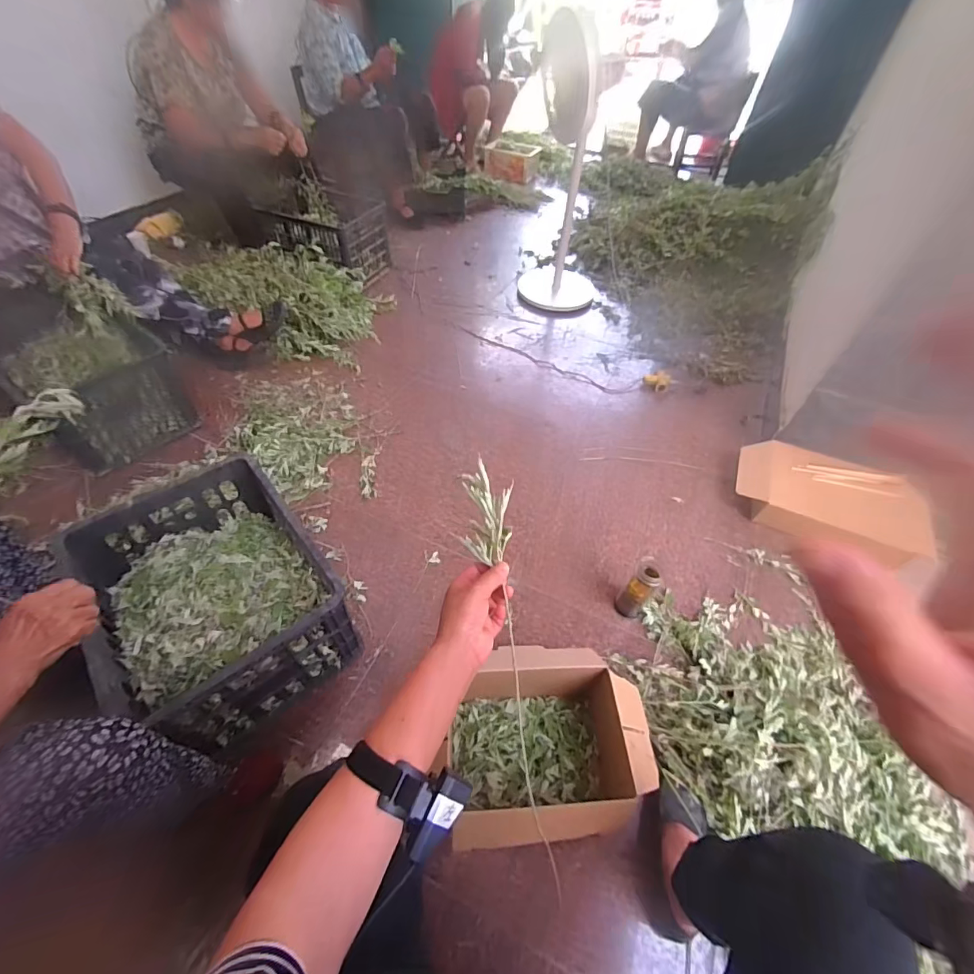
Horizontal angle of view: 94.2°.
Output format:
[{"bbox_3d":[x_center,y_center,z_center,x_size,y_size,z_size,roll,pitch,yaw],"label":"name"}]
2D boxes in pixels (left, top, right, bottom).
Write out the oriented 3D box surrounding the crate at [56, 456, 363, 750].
[{"bbox_3d":[-0.515,0.210,0.877,0.343,0.246,0.439,-33,62,-28],"label":"crate"}]

